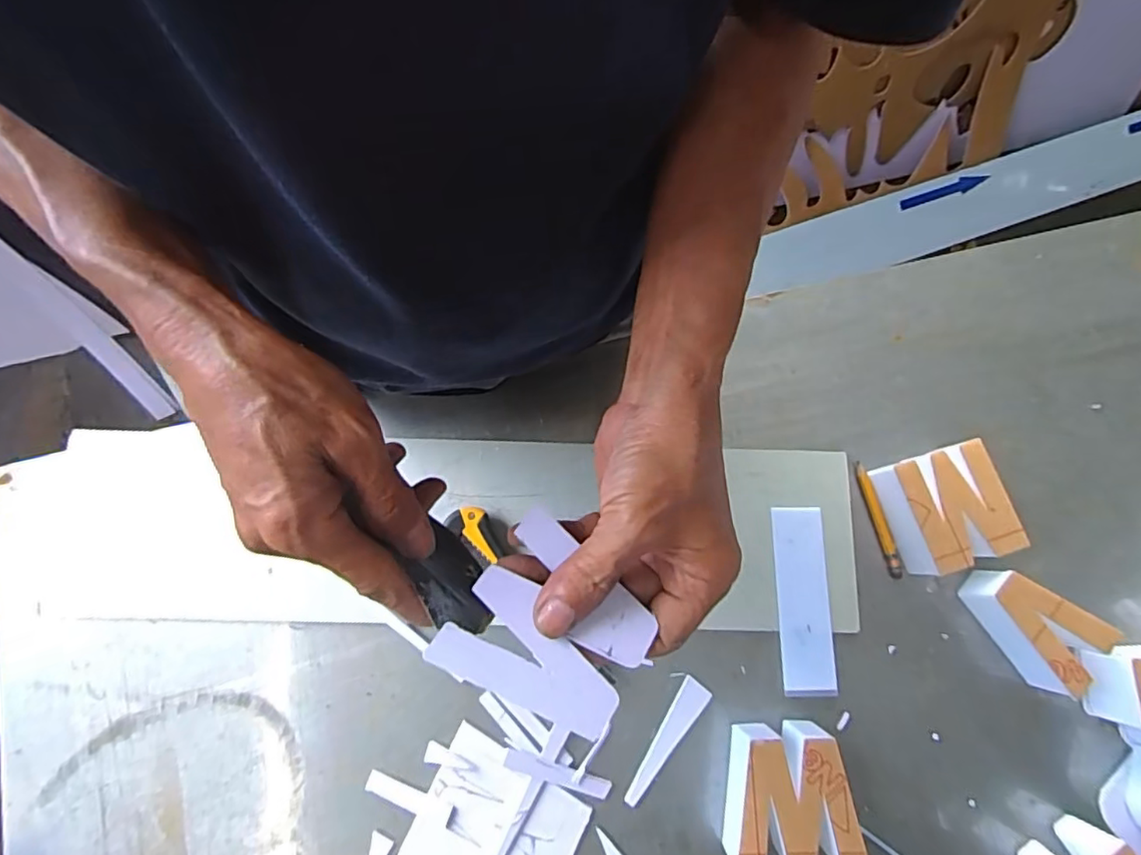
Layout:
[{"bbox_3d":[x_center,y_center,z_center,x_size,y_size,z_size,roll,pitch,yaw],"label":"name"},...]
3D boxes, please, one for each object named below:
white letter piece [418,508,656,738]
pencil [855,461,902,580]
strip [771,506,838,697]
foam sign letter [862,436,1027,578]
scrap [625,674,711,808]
[{"bbox_3d":[-0.008,0.090,0.268,0.079,0.004,0.078,36,65,6],"label":"white letter piece"},{"bbox_3d":[0.241,0.072,0.470,0.008,0.006,0.091,-13,78,-4],"label":"pencil"},{"bbox_3d":[0.176,0.130,0.454,0.039,0.007,0.135,0,77,-1],"label":"strip"},{"bbox_3d":[0.280,0.062,0.454,0.070,0.049,0.081,-15,78,-5],"label":"foam sign letter"},{"bbox_3d":[0.070,0.229,0.435,0.022,0.004,0.095,32,78,6],"label":"scrap"}]

